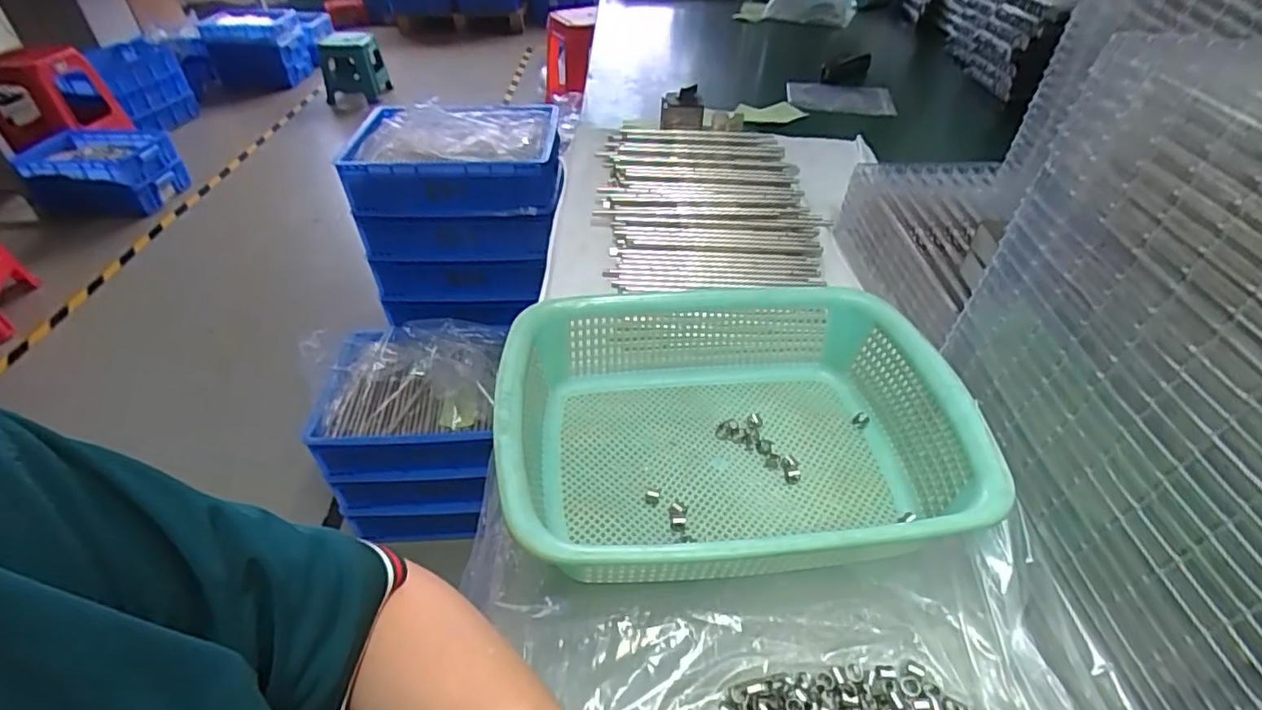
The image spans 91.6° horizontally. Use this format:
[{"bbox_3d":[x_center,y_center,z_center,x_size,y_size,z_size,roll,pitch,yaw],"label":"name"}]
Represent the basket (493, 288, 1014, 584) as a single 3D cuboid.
[{"bbox_3d":[0.066,0.048,0.420,0.290,0.084,0.223,-5,40,-3],"label":"basket"}]

